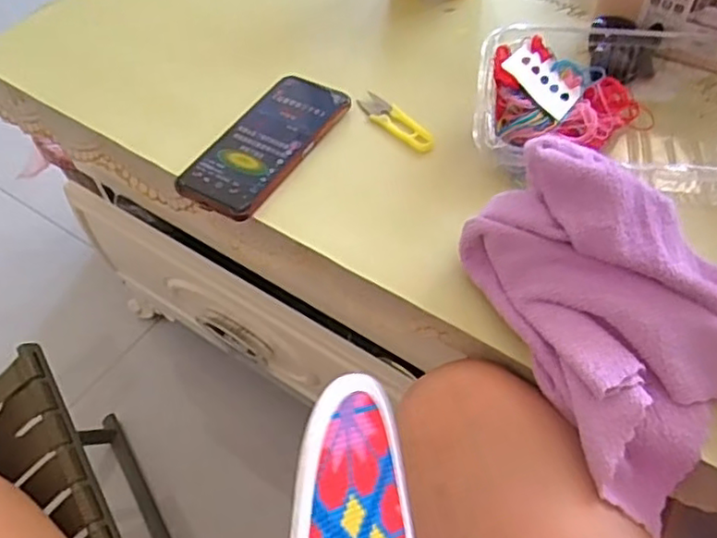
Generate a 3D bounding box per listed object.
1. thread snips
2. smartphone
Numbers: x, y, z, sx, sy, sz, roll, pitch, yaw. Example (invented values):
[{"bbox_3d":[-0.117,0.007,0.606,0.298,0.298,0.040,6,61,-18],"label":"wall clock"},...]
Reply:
[{"bbox_3d":[0.032,-0.132,0.561,0.026,0.006,0.093,-33,57,-19],"label":"thread snips"},{"bbox_3d":[-0.083,-0.110,0.550,0.082,0.014,0.162,24,58,21],"label":"smartphone"}]

